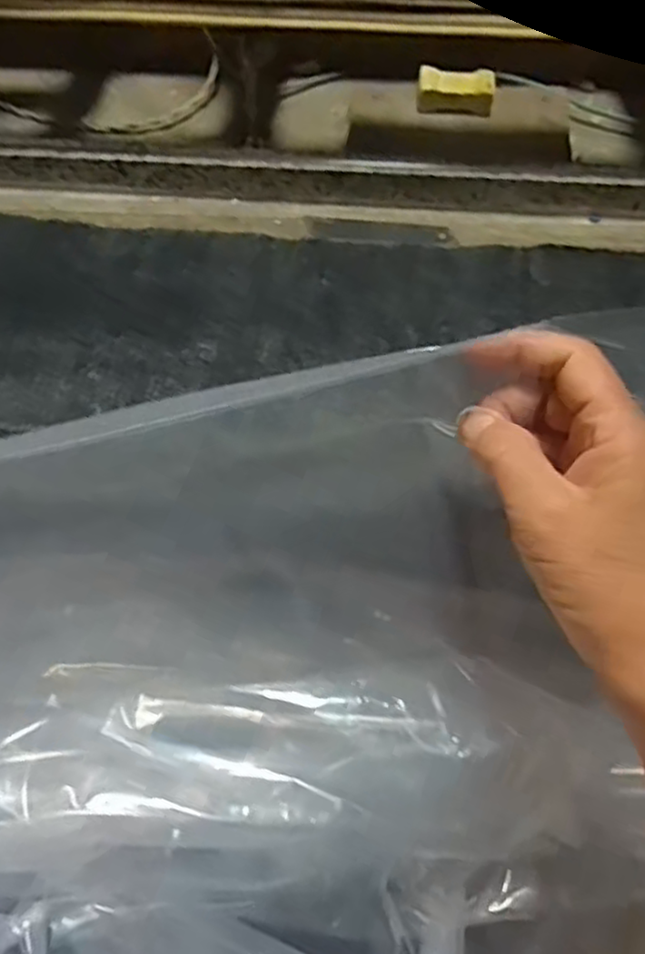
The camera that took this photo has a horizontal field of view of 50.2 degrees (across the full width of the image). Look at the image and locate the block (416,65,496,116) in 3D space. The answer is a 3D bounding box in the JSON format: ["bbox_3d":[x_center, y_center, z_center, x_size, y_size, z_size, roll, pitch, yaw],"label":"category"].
[{"bbox_3d":[0.088,-0.256,0.458,0.049,0.021,0.016,3,65,3],"label":"block"}]

